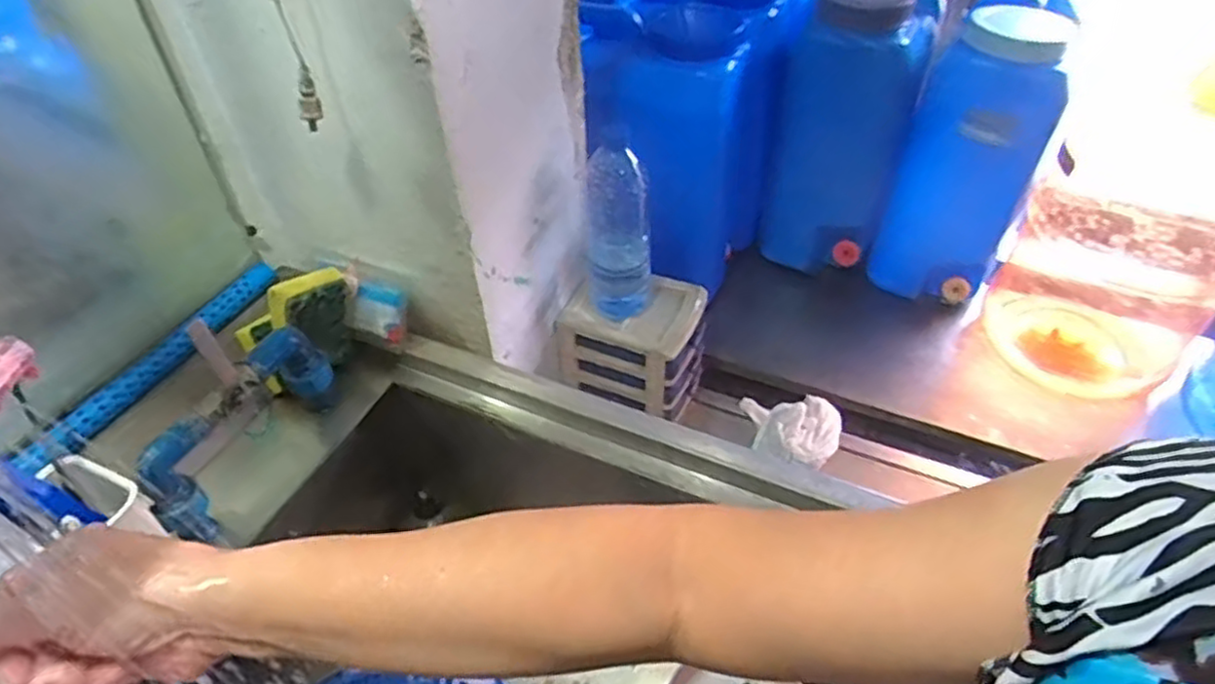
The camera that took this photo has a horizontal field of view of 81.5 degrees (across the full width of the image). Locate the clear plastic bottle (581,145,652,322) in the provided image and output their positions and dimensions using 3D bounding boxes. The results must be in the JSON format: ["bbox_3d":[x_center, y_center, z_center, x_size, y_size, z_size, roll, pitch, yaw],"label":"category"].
[{"bbox_3d":[0.012,-0.137,0.856,0.076,0.218,0.073,-5,45,-1],"label":"clear plastic bottle"}]

